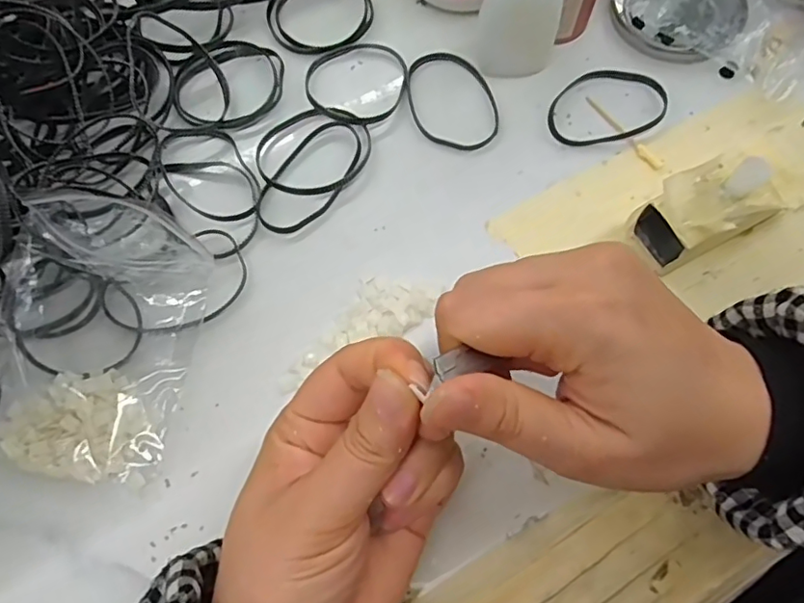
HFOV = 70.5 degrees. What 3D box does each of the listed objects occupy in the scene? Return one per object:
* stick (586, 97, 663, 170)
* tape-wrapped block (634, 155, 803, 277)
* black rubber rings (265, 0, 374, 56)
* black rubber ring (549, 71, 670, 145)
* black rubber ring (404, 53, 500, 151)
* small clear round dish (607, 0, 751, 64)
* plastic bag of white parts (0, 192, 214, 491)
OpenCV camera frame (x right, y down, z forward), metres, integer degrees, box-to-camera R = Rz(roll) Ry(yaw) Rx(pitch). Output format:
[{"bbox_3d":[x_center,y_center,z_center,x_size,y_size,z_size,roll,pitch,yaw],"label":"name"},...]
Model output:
[{"bbox_3d":[0.124,-0.096,0.321,0.007,0.004,0.058,-36,75,-12],"label":"stick"},{"bbox_3d":[0.160,-0.049,0.282,0.083,0.044,0.041,-27,73,-9],"label":"tape-wrapped block"},{"bbox_3d":[-0.049,-0.178,0.348,0.064,0.006,0.060,0,71,0],"label":"black rubber rings"},{"bbox_3d":[0.115,-0.113,0.326,0.070,0.005,0.049,-23,72,-8],"label":"black rubber ring"},{"bbox_3d":[0.028,-0.115,0.328,0.048,0.005,0.066,-20,76,-5],"label":"black rubber ring"},{"bbox_3d":[0.170,-0.184,0.349,0.081,0.008,0.079,-41,76,-13],"label":"small clear round dish"},{"bbox_3d":[-0.143,0.013,0.267,0.090,0.026,0.129,11,71,4],"label":"plastic bag of white parts"}]

